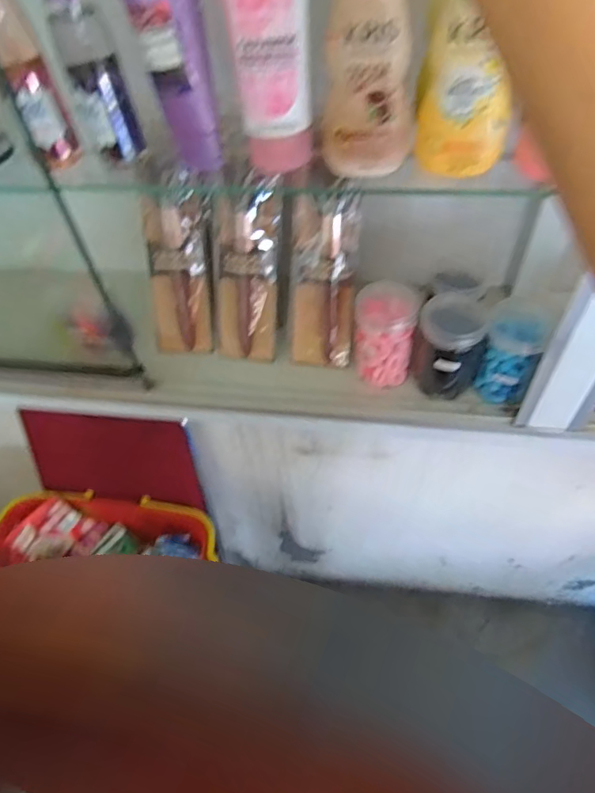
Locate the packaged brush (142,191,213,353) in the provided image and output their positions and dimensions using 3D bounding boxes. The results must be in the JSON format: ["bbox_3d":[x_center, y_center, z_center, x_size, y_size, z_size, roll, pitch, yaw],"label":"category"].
[{"bbox_3d":[-0.118,-0.118,0.513,0.064,0.155,0.025,12,30,14],"label":"packaged brush"}]

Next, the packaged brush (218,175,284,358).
[{"bbox_3d":[-0.045,-0.120,0.505,0.059,0.177,0.015,18,29,18],"label":"packaged brush"}]

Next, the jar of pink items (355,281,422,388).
[{"bbox_3d":[0.082,-0.057,0.490,0.053,0.081,0.052,4,52,7],"label":"jar of pink items"}]

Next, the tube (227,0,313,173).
[{"bbox_3d":[-0.016,-0.214,0.312,0.053,0.160,0.027,2,52,6],"label":"tube"}]

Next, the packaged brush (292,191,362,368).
[{"bbox_3d":[0.026,-0.107,0.493,0.055,0.159,0.021,7,28,10],"label":"packaged brush"}]

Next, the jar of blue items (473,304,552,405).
[{"bbox_3d":[0.190,-0.036,0.467,0.045,0.084,0.047,-2,52,3],"label":"jar of blue items"}]

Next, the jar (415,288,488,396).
[{"bbox_3d":[0.136,-0.042,0.474,0.059,0.090,0.054,-2,52,3],"label":"jar"}]

